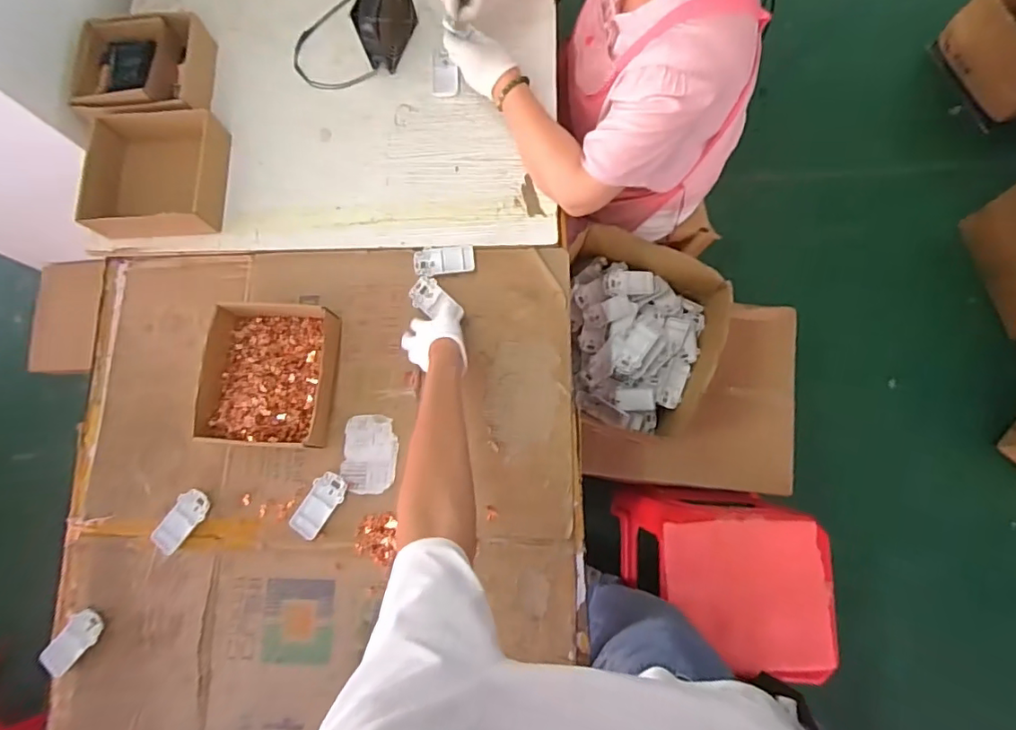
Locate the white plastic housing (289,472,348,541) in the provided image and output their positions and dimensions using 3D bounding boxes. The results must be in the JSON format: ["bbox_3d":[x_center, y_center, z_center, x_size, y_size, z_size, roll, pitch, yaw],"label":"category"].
[{"bbox_3d":[-0.280,0.208,0.804,0.048,0.013,0.098,28,82,9],"label":"white plastic housing"}]

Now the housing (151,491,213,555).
[{"bbox_3d":[-0.494,0.236,0.822,0.045,0.016,0.097,28,83,6],"label":"housing"}]

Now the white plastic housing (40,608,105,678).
[{"bbox_3d":[-0.648,0.413,0.805,0.084,0.032,0.052,-44,79,-5],"label":"white plastic housing"}]

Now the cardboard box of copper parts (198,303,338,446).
[{"bbox_3d":[-0.367,0.011,0.847,0.199,0.055,0.231,2,79,4],"label":"cardboard box of copper parts"}]

